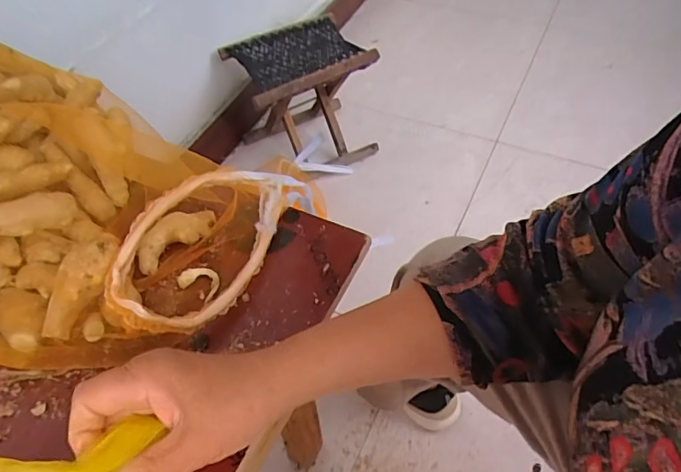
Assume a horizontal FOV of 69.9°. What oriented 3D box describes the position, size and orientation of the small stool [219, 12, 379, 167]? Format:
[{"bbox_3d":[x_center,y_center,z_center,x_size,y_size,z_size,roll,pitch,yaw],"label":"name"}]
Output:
[{"bbox_3d":[-0.087,-0.319,1.146,0.272,0.271,0.254,-25,54,-14],"label":"small stool"}]

